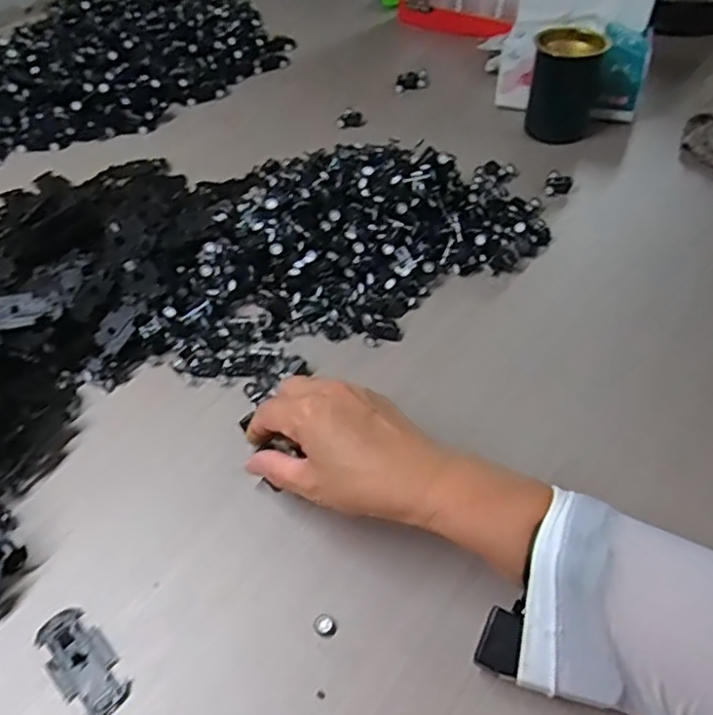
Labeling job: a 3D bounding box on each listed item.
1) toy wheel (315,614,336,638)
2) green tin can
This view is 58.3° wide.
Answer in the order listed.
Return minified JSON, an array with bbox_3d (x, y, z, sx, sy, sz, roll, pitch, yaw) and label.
[{"bbox_3d":[-0.018,0.152,0.363,0.012,0.004,0.012,-1,48,1],"label":"toy wheel"},{"bbox_3d":[0.234,-0.303,0.718,0.078,0.108,0.074,-1,48,1],"label":"green tin can"}]

